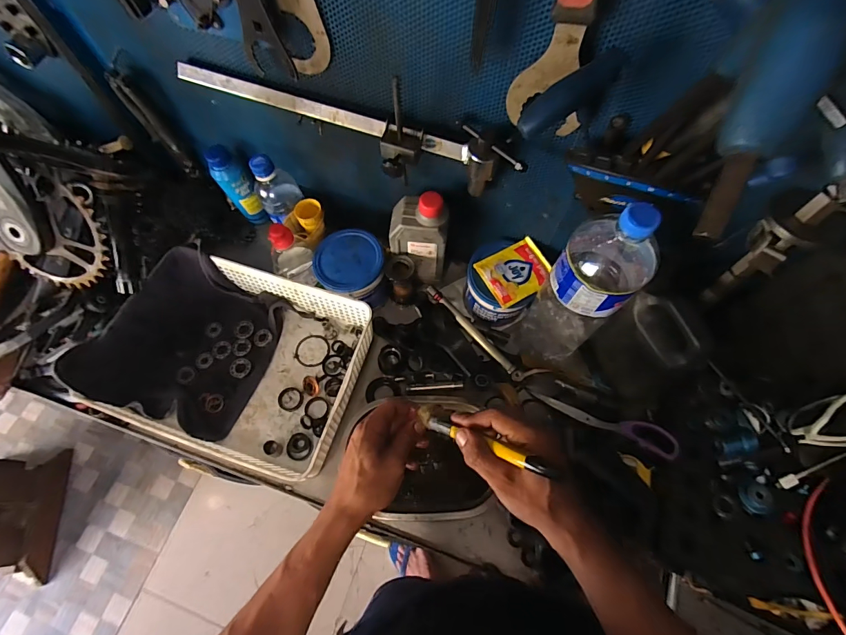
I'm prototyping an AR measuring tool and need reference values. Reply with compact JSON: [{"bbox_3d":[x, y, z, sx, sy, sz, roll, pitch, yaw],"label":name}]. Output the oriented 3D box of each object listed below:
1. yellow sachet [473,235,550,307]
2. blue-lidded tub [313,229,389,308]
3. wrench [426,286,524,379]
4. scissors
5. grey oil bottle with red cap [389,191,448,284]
[{"bbox_3d":[0.133,-0.066,0.564,0.096,0.015,0.080,-26,68,-11],"label":"yellow sachet"},{"bbox_3d":[-0.109,-0.073,0.610,0.099,0.078,0.109,-7,66,-3],"label":"blue-lidded tub"},{"bbox_3d":[0.077,0.022,0.602,0.016,0.022,0.194,-41,72,-16],"label":"wrench"},{"bbox_3d":[0.240,0.138,0.541,0.193,0.012,0.036,18,66,29],"label":"scissors"},{"bbox_3d":[-0.005,-0.115,0.576,0.078,0.163,0.049,7,66,4],"label":"grey oil bottle with red cap"}]

